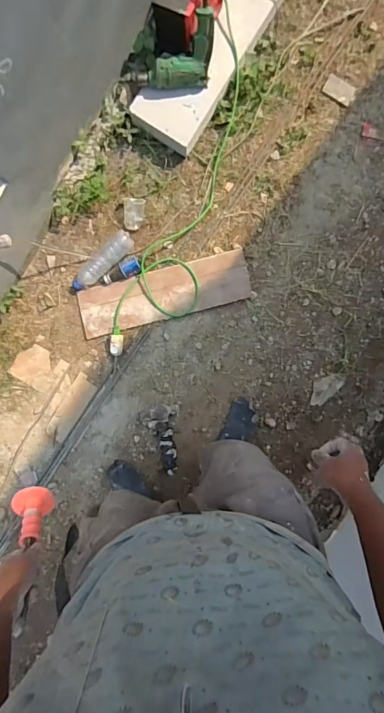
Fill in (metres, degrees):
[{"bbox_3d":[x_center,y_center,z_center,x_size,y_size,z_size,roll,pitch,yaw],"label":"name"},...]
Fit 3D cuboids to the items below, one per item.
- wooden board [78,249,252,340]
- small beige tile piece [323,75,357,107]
[{"bbox_3d":[-0.091,-0.196,1.310,0.536,0.027,0.158,-13,92,3],"label":"wooden board"},{"bbox_3d":[0.448,-0.810,1.263,0.093,0.015,0.054,30,93,1],"label":"small beige tile piece"}]

